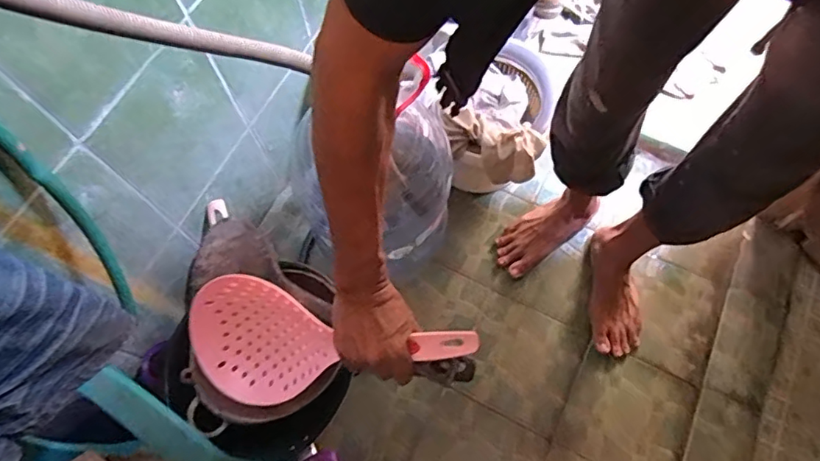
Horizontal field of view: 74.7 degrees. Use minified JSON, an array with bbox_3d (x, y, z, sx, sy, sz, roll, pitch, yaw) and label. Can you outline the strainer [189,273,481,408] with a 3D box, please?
[{"bbox_3d":[-0.102,0.126,0.599,0.338,0.090,0.131,-3,66,22],"label":"strainer"}]

